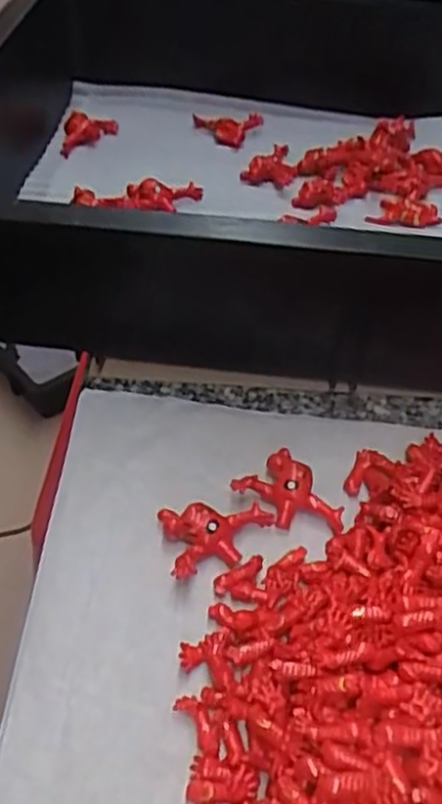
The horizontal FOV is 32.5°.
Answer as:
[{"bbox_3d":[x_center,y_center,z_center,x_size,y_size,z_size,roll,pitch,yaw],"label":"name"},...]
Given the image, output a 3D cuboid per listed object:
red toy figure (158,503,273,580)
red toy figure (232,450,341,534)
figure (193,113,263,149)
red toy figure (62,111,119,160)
[{"bbox_3d":[0.000,0.055,0.315,0.046,0.012,0.031,-8,48,-12],"label":"red toy figure"},{"bbox_3d":[0.031,0.041,0.328,0.029,0.011,0.044,-35,58,-31],"label":"red toy figure"},{"bbox_3d":[0.004,-0.192,0.537,0.048,0.015,0.028,7,47,2],"label":"figure"},{"bbox_3d":[-0.091,-0.187,0.526,0.036,0.015,0.039,1,47,-3],"label":"red toy figure"}]

